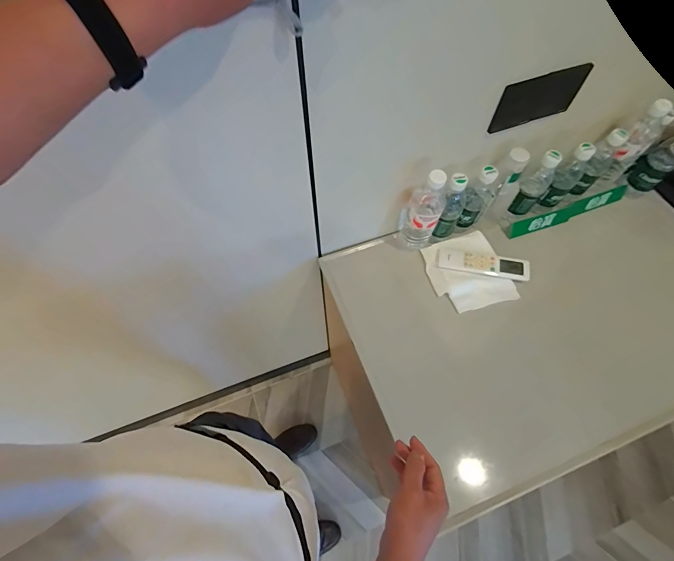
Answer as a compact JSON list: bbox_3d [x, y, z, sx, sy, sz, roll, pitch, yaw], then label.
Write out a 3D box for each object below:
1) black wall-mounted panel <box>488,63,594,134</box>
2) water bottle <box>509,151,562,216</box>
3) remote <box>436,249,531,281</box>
[{"bbox_3d":[0.353,-0.319,0.624,0.171,0.086,0.011,-19,63,-9],"label":"black wall-mounted panel"},{"bbox_3d":[0.416,-0.198,0.749,0.048,0.164,0.047,32,67,16],"label":"water bottle"},{"bbox_3d":[0.315,-0.034,0.762,0.191,0.013,0.055,8,62,5],"label":"remote"}]

